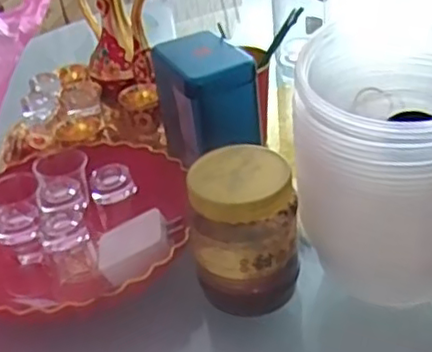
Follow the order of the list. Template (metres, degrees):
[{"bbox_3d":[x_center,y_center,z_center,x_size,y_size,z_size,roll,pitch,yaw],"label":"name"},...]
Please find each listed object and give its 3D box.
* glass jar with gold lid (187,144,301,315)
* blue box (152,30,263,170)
[{"bbox_3d":[0.020,0.041,0.459,0.069,0.105,0.070,-5,34,3],"label":"glass jar with gold lid"},{"bbox_3d":[-0.008,-0.063,0.546,0.068,0.089,0.079,-19,36,-17],"label":"blue box"}]

